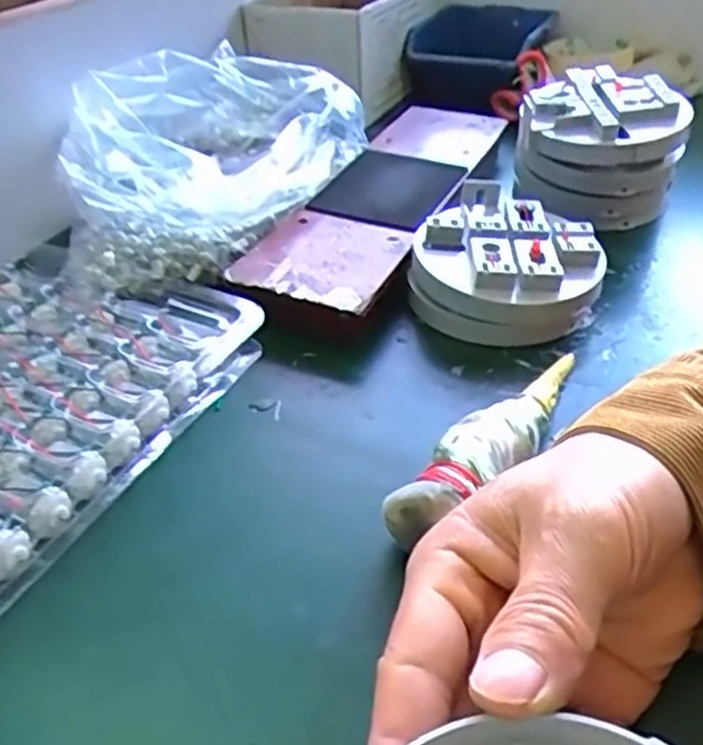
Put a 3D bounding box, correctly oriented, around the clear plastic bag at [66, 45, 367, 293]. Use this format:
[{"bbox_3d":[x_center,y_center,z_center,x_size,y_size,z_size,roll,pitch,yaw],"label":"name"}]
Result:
[{"bbox_3d":[-0.095,-0.149,0.493,0.159,0.071,0.228,25,45,32],"label":"clear plastic bag"}]

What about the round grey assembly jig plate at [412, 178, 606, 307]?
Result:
[{"bbox_3d":[0.087,-0.064,0.426,0.098,0.044,0.101,3,40,-2],"label":"round grey assembly jig plate"}]

